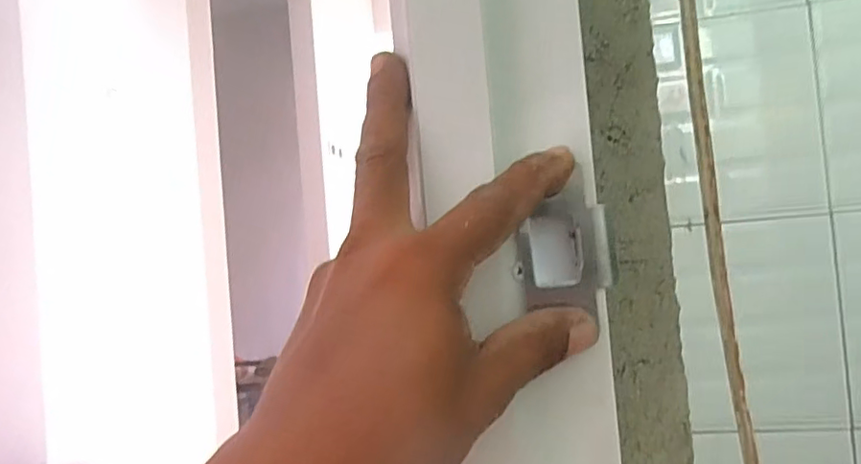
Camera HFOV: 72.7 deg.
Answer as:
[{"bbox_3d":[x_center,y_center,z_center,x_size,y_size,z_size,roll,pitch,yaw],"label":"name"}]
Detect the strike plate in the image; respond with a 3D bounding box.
[{"bbox_3d":[0.055,0.005,0.245,0.039,0.053,0.011,-5,-2,10],"label":"strike plate"}]

